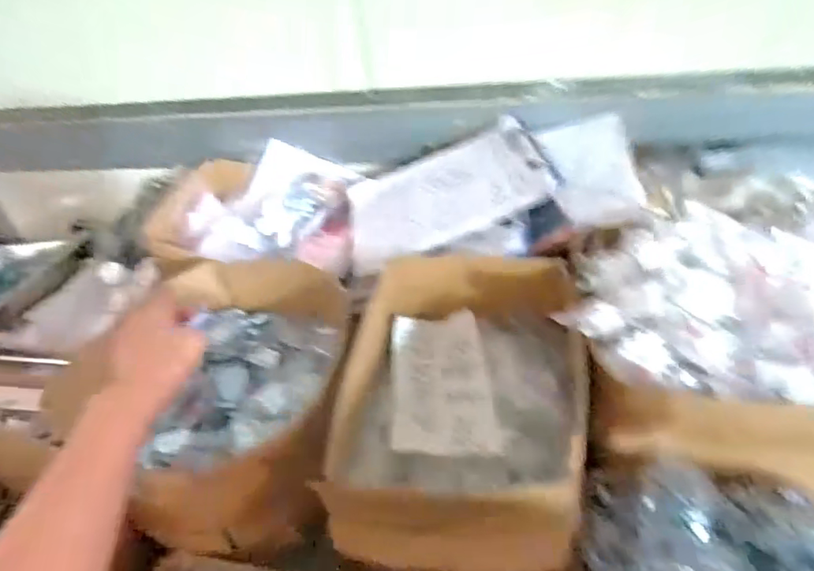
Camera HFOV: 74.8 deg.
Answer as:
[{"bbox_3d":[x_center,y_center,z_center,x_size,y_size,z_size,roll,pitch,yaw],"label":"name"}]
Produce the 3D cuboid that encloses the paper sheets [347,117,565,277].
[{"bbox_3d":[0.052,-0.144,0.806,0.303,0.012,0.230,-26,42,8],"label":"paper sheets"}]

